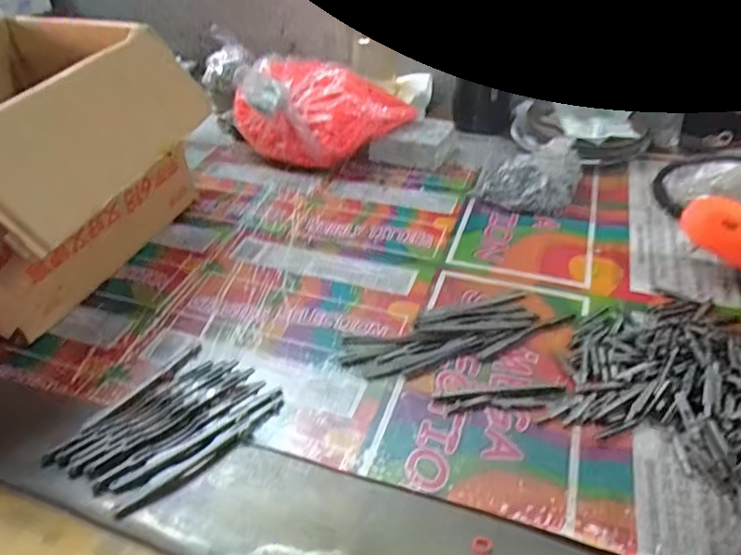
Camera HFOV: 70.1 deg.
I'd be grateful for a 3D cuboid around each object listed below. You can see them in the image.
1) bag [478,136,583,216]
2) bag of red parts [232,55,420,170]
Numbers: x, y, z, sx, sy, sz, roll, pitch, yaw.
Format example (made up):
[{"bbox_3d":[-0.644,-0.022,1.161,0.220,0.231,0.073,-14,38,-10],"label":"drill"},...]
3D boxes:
[{"bbox_3d":[0.142,-0.096,0.466,0.082,0.059,0.058,11,42,19],"label":"bag"},{"bbox_3d":[-0.051,-0.169,0.542,0.148,0.090,0.126,-29,45,-27],"label":"bag of red parts"}]

